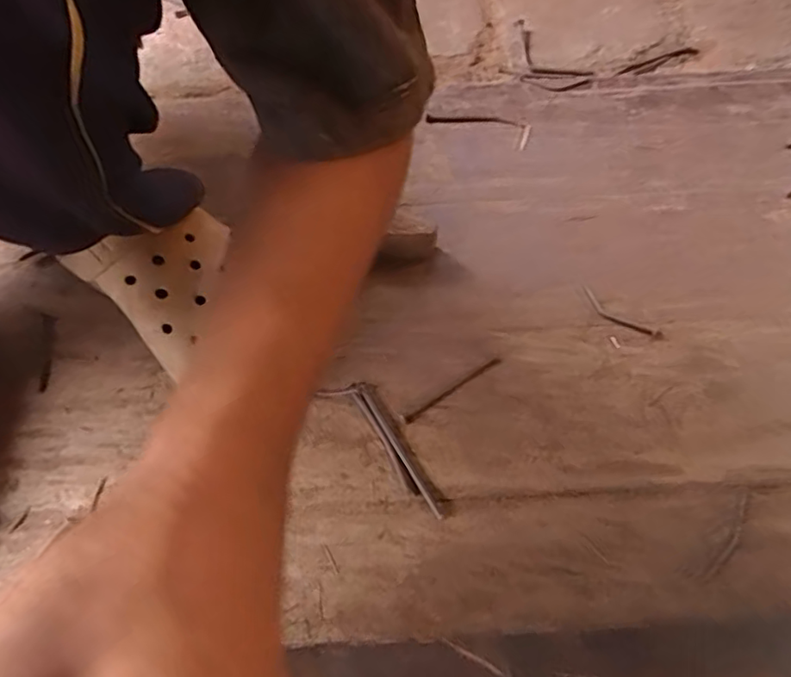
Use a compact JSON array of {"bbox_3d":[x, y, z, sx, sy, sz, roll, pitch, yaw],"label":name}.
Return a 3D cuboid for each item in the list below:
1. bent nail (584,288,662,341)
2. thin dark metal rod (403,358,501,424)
[{"bbox_3d":[0.180,-0.017,0.493,0.073,0.004,0.017,35,70,16],"label":"bent nail"},{"bbox_3d":[0.043,0.040,0.466,0.088,0.009,0.006,-32,68,-13],"label":"thin dark metal rod"}]

